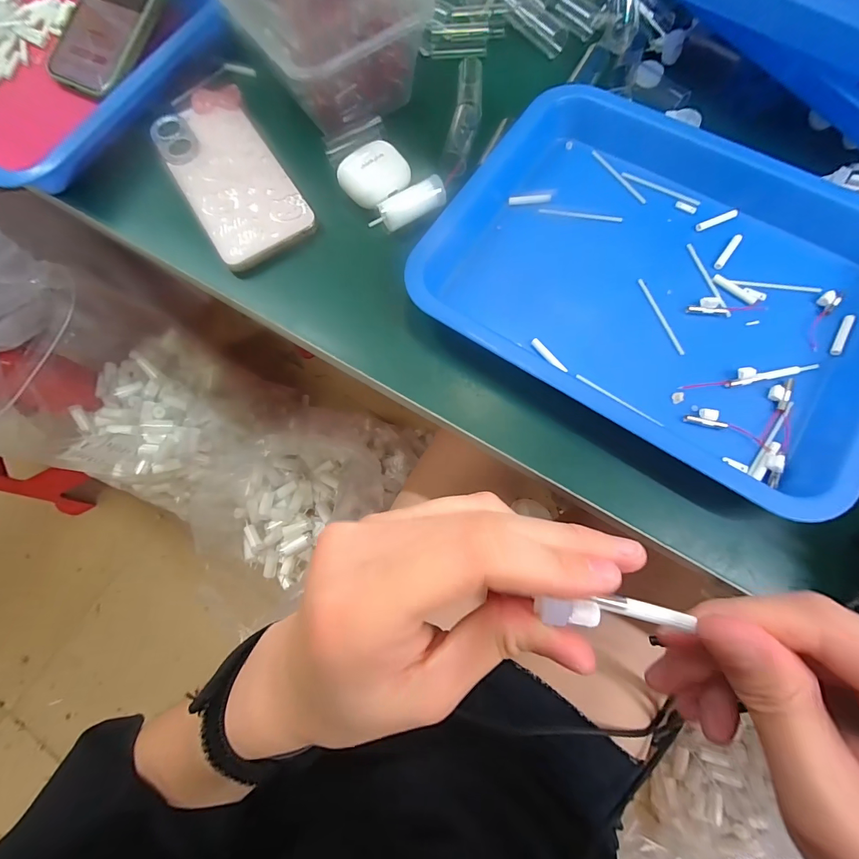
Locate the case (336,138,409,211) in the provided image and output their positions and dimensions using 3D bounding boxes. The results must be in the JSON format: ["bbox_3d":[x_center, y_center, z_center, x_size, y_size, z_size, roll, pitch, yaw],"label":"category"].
[{"bbox_3d":[-0.039,-0.191,0.292,0.047,0.022,0.040,-41,77,-9],"label":"case"}]

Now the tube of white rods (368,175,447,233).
[{"bbox_3d":[-0.016,-0.166,0.292,0.058,0.017,0.021,-25,75,-5],"label":"tube of white rods"}]

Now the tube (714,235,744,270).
[{"bbox_3d":[0.208,-0.124,0.275,0.006,0.004,0.031,37,79,11],"label":"tube"}]

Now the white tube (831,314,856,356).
[{"bbox_3d":[0.267,-0.061,0.254,0.005,0.004,0.033,32,78,10],"label":"white tube"}]

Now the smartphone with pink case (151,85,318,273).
[{"bbox_3d":[-0.157,-0.204,0.307,0.075,0.007,0.171,-30,76,-6],"label":"smartphone with pink case"}]

